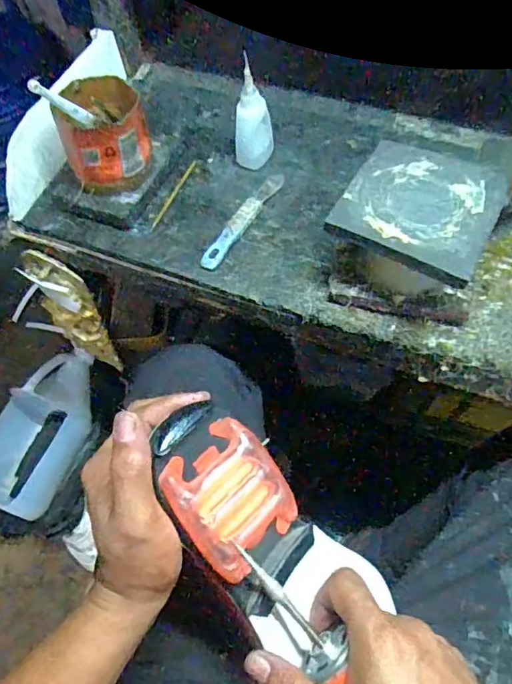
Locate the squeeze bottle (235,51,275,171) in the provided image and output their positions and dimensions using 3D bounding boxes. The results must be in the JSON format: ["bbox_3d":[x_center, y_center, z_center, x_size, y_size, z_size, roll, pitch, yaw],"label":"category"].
[{"bbox_3d":[-0.003,-0.215,0.500,0.030,0.107,0.036,16,65,11],"label":"squeeze bottle"}]

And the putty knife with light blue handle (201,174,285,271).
[{"bbox_3d":[-0.012,-0.121,0.497,0.019,0.007,0.135,26,67,16],"label":"putty knife with light blue handle"}]

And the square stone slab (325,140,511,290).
[{"bbox_3d":[0.129,-0.108,0.404,0.113,0.013,0.124,26,67,16],"label":"square stone slab"}]

